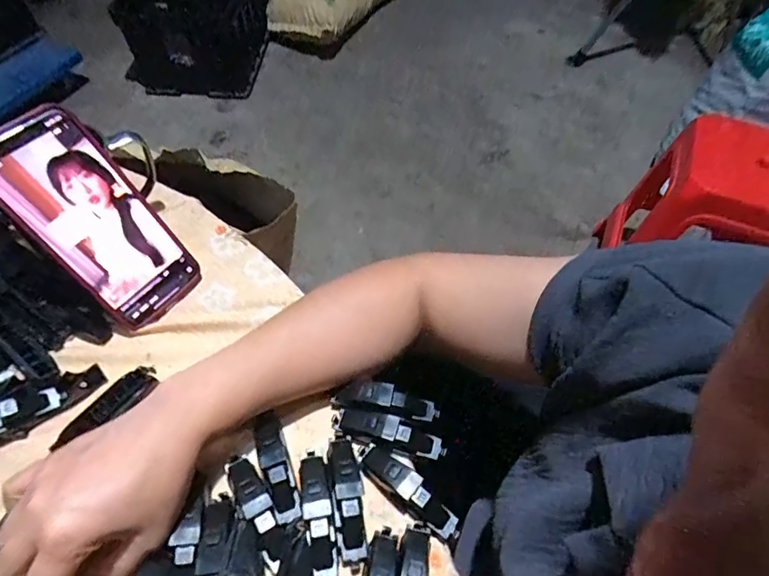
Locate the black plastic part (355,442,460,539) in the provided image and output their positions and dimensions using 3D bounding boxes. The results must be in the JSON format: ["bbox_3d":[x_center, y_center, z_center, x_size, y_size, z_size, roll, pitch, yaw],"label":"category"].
[{"bbox_3d":[0.016,0.133,0.315,0.080,0.021,0.023,32,61,16],"label":"black plastic part"}]

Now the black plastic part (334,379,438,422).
[{"bbox_3d":[0.003,0.081,0.347,0.075,0.019,0.017,10,58,2],"label":"black plastic part"}]

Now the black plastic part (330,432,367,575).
[{"bbox_3d":[-0.024,0.136,0.309,0.018,0.017,0.081,-6,59,-8],"label":"black plastic part"}]

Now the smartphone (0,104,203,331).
[{"bbox_3d":[-0.213,-0.046,0.357,0.006,0.163,0.078,9,49,45],"label":"smartphone"}]

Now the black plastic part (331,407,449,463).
[{"bbox_3d":[0.003,0.101,0.336,0.080,0.017,0.023,12,58,4],"label":"black plastic part"}]

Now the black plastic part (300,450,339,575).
[{"bbox_3d":[-0.042,0.145,0.303,0.018,0.018,0.081,-10,59,-10],"label":"black plastic part"}]

